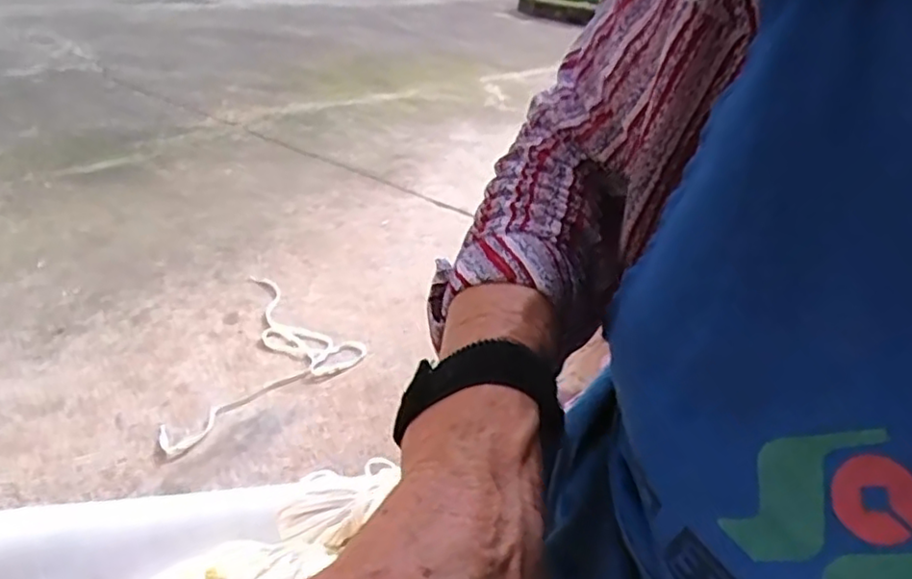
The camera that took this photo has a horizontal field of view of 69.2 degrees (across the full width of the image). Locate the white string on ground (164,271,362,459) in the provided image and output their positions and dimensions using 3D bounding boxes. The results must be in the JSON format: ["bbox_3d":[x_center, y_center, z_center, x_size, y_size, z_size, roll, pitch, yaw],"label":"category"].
[{"bbox_3d":[-0.261,0.098,1.022,0.226,0.018,0.426,8,29,-4],"label":"white string on ground"}]

